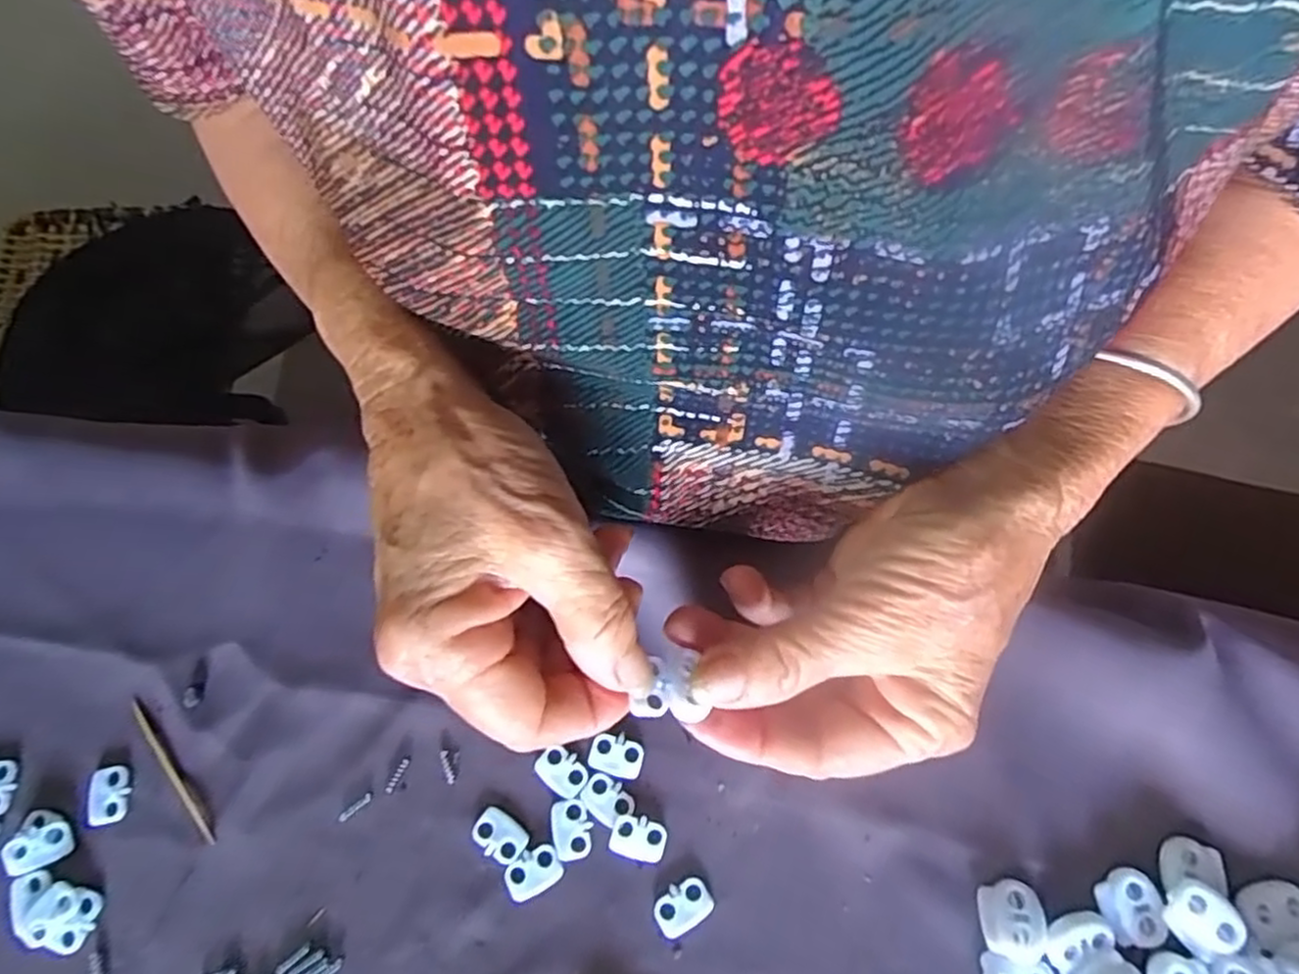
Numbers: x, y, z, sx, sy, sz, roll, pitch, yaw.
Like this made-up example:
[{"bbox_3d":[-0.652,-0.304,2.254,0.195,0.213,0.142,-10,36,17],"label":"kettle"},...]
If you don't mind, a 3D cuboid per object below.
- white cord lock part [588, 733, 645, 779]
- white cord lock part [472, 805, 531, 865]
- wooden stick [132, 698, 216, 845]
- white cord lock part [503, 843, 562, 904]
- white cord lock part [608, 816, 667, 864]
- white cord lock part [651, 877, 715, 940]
[{"bbox_3d":[-0.012,0.095,0.255,0.018,0.004,0.013,18,70,7],"label":"white cord lock part"},{"bbox_3d":[-0.051,0.118,0.245,0.019,0.004,0.014,30,72,12],"label":"white cord lock part"},{"bbox_3d":[-0.169,0.099,0.254,0.004,0.004,0.061,-38,71,-14],"label":"wooden stick"},{"bbox_3d":[-0.039,0.129,0.241,0.019,0.004,0.013,-30,71,-10],"label":"white cord lock part"},{"bbox_3d":[-0.004,0.119,0.244,0.018,0.004,0.013,16,70,7],"label":"white cord lock part"},{"bbox_3d":[0.011,0.138,0.237,0.020,0.004,0.014,-38,73,-13],"label":"white cord lock part"}]

